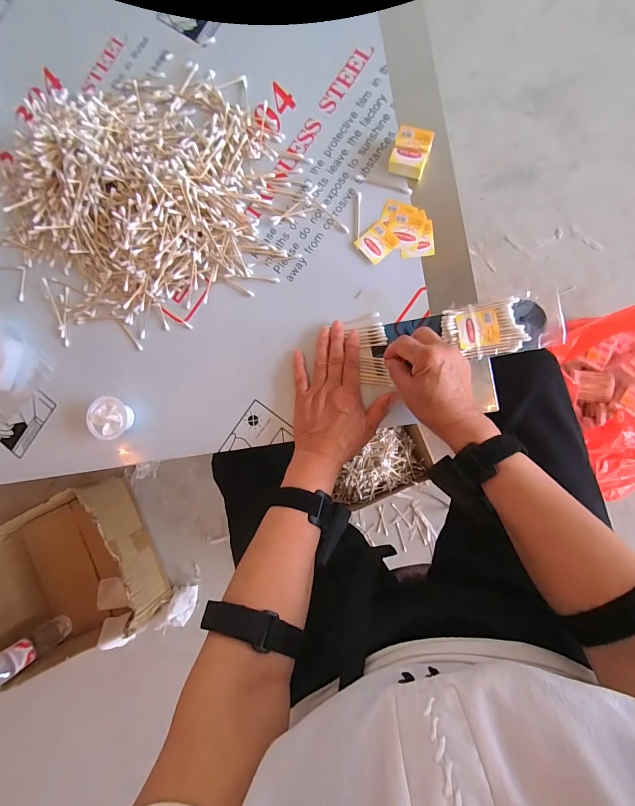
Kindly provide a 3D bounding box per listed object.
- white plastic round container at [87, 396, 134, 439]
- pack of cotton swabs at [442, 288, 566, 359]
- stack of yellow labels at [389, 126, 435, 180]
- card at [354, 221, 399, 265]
[{"bbox_3d":[-0.264,0.020,0.453,0.055,0.036,0.053,0,88,8],"label":"white plastic round container"},{"bbox_3d":[0.212,-0.089,0.400,0.125,0.014,0.066,-6,86,9],"label":"pack of cotton swabs"},{"bbox_3d":[0.112,-0.297,0.417,0.042,0.023,0.050,16,90,8],"label":"stack of yellow labels"},{"bbox_3d":[0.074,-0.198,0.429,0.041,0.004,0.039,-40,83,4],"label":"card"}]

